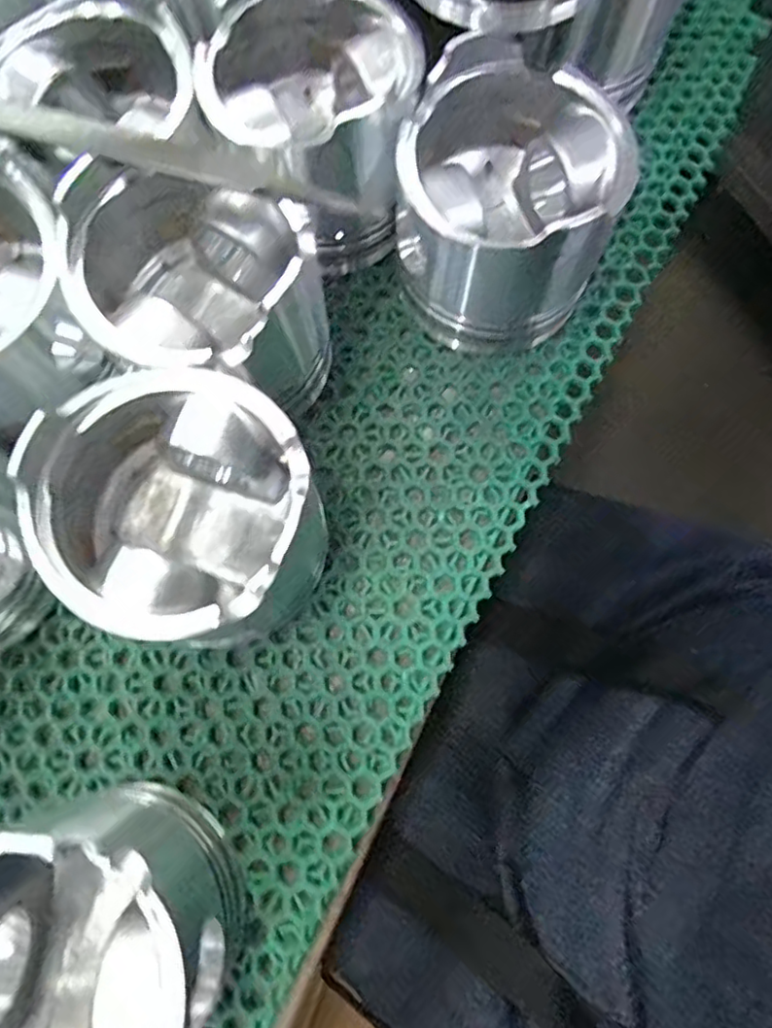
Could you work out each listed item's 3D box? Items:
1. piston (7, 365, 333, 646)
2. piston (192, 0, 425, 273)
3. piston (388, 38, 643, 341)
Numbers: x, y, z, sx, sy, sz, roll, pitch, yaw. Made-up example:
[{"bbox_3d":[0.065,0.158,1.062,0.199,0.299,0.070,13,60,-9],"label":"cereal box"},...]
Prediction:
[{"bbox_3d":[-0.073,0.002,0.236,0.090,0.083,0.090,0,74,1],"label":"piston"},{"bbox_3d":[-0.031,-0.174,0.284,0.090,0.082,0.088,-3,75,0],"label":"piston"},{"bbox_3d":[0.050,-0.127,0.270,0.090,0.083,0.095,24,77,7],"label":"piston"}]

